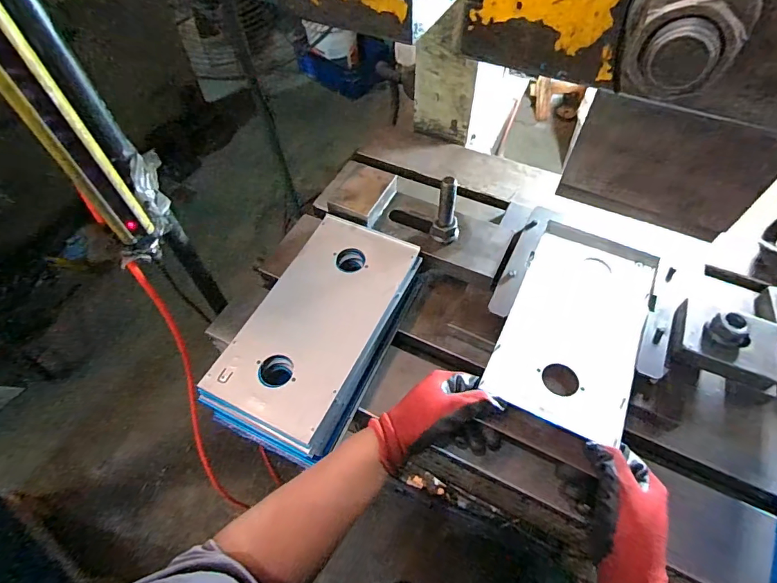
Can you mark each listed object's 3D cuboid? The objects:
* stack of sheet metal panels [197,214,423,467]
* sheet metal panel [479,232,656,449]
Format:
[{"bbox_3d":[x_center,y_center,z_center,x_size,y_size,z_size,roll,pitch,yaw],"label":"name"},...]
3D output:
[{"bbox_3d":[-0.084,0.048,0.538,0.158,0.061,0.301,20,57,15],"label":"stack of sheet metal panels"},{"bbox_3d":[0.219,0.040,0.507,0.144,0.010,0.253,23,58,16],"label":"sheet metal panel"}]

